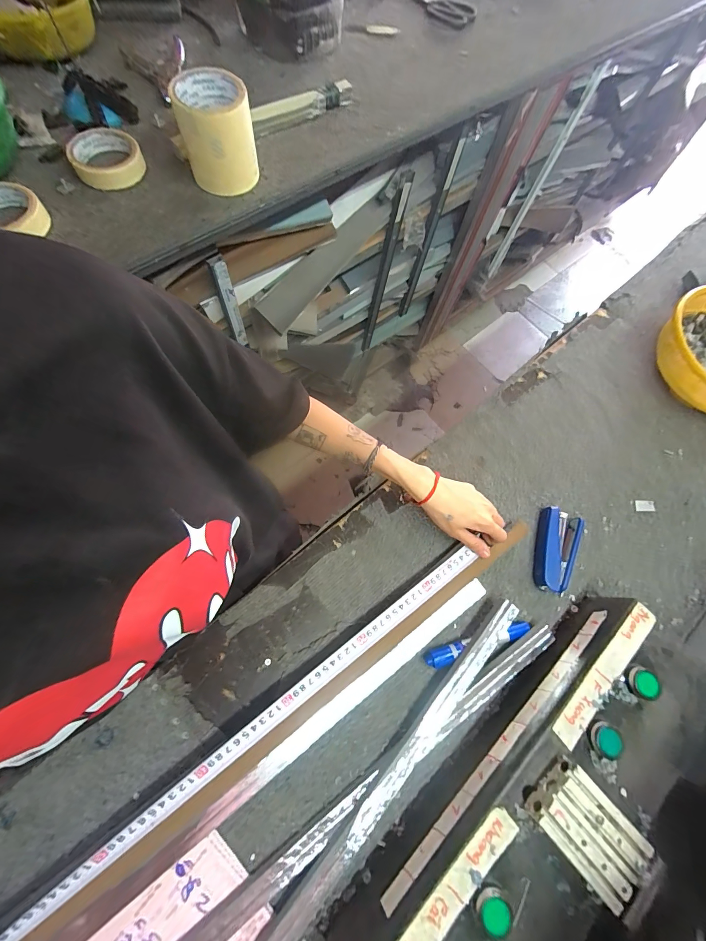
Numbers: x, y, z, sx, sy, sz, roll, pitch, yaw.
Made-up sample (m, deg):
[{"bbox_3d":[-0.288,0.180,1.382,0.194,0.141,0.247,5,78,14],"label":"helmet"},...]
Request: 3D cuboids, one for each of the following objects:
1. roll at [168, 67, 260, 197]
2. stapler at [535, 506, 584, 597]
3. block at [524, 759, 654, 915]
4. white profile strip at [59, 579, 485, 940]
[{"bbox_3d":[-0.181,-0.445,0.469,0.091,0.109,0.092,2,71,-4],"label":"roll"},{"bbox_3d":[0.276,0.108,0.464,0.054,0.020,0.108,21,70,3],"label":"stapler"},{"bbox_3d":[0.200,0.306,0.297,0.059,0.026,0.082,-40,78,-16],"label":"block"},{"bbox_3d":[-0.061,0.299,0.372,0.543,0.022,0.030,-33,77,-15],"label":"white profile strip"}]

